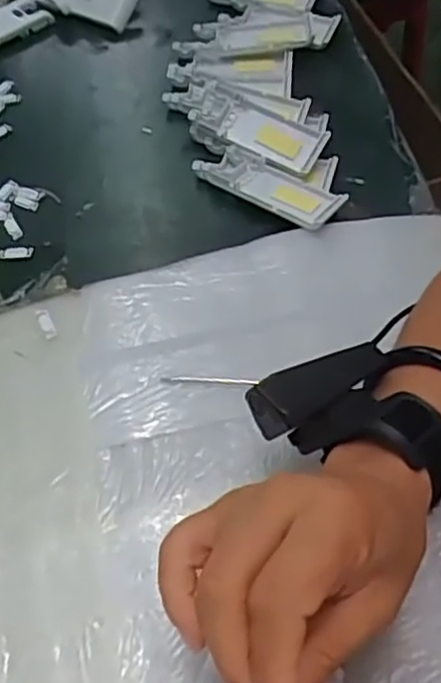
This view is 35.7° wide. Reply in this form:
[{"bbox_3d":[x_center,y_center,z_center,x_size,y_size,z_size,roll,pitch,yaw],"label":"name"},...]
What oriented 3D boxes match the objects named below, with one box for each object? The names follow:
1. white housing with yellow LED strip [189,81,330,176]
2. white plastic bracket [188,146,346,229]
[{"bbox_3d":[0.030,-0.167,0.535,0.106,0.008,0.044,27,76,11],"label":"white housing with yellow LED strip"},{"bbox_3d":[0.036,-0.117,0.502,0.111,0.008,0.041,33,64,19],"label":"white plastic bracket"}]

